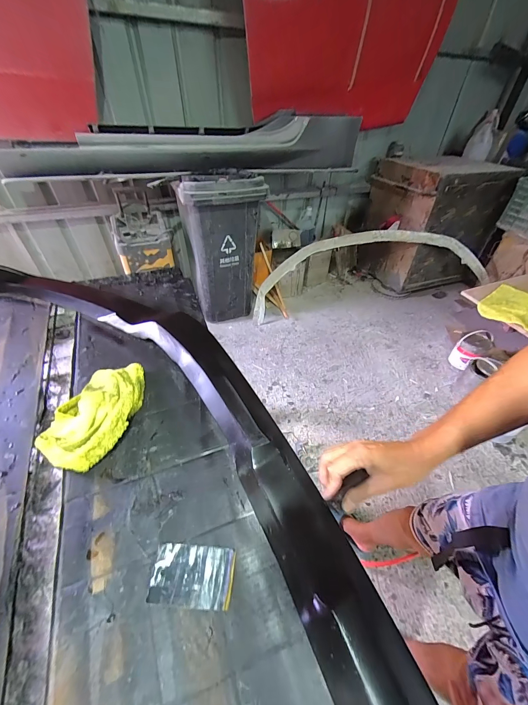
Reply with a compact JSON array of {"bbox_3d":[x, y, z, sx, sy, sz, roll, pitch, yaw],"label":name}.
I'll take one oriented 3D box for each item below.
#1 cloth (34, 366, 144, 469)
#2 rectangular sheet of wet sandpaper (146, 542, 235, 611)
[{"bbox_3d":[-0.321,0.106,0.568,0.150,0.063,0.229,16,45,15],"label":"cloth"},{"bbox_3d":[-0.102,0.317,0.412,0.113,0.004,0.070,3,47,2],"label":"rectangular sheet of wet sandpaper"}]

